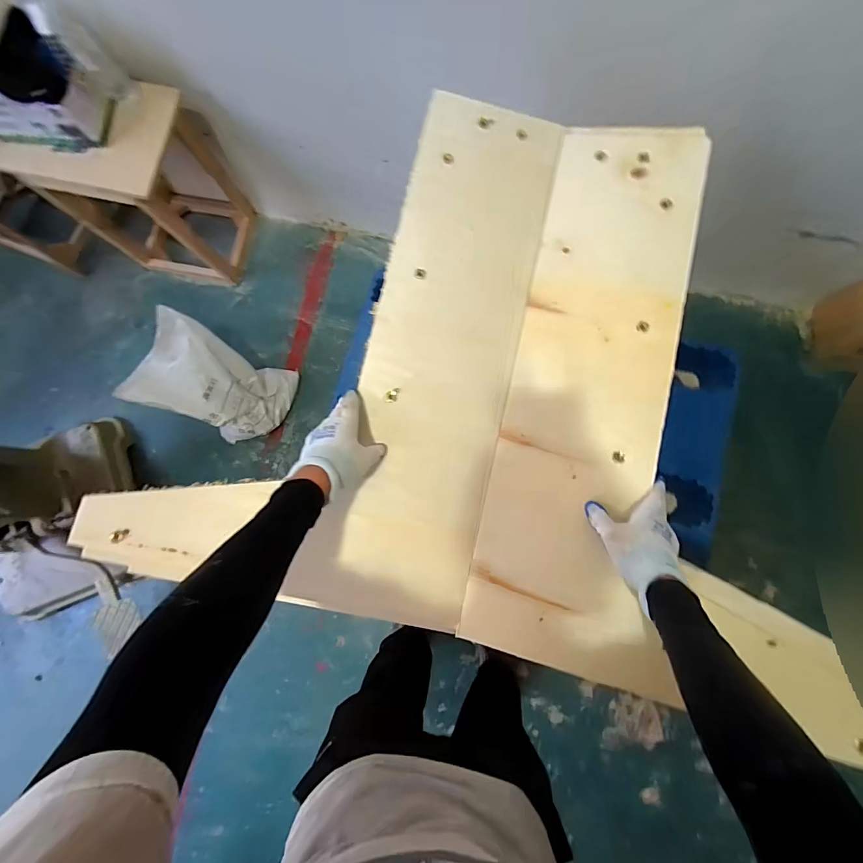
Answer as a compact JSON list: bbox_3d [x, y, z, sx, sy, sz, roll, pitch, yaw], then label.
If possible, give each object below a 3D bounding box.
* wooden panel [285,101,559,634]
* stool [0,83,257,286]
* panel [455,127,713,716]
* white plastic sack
[{"bbox_3d":[0.020,-0.127,0.613,0.235,0.020,0.798,15,82,-3],"label":"wooden panel"},{"bbox_3d":[-0.876,-0.744,1.251,0.427,0.502,0.335,8,81,4],"label":"stool"},{"bbox_3d":[0.234,-0.076,0.597,0.246,0.013,0.801,8,83,14],"label":"panel"},{"bbox_3d":[-0.678,-0.146,1.260,0.361,0.307,0.281,23,82,6],"label":"white plastic sack"}]

